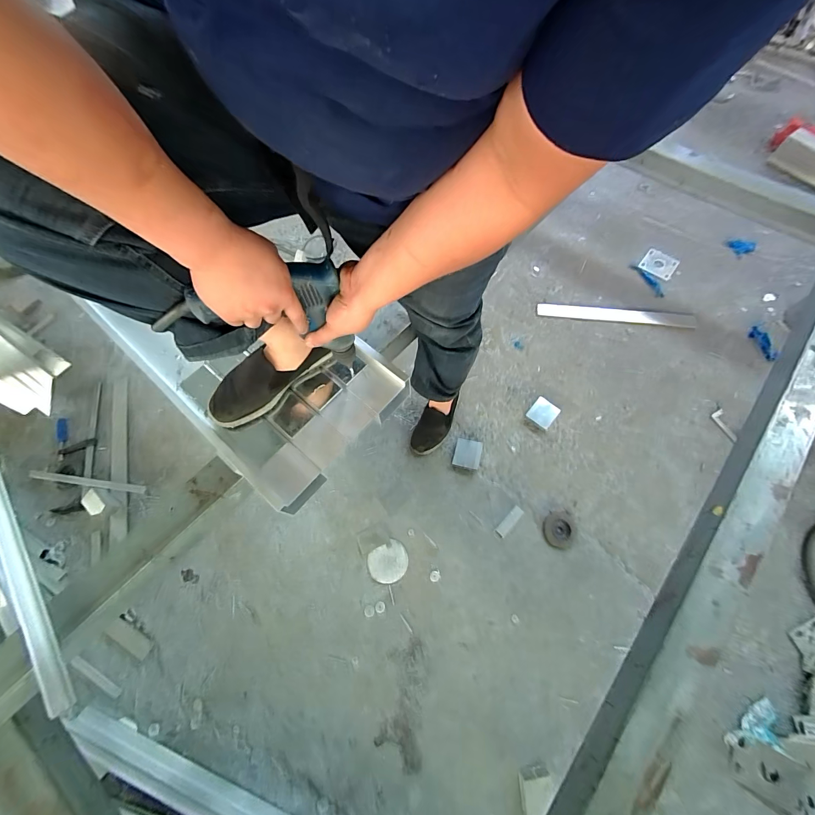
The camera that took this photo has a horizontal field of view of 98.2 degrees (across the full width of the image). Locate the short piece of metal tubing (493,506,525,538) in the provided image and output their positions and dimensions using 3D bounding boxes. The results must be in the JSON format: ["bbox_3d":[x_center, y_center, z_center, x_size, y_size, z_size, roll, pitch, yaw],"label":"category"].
[{"bbox_3d":[0.306,0.347,1.064,0.117,0.017,0.035,-43,73,-14],"label":"short piece of metal tubing"}]

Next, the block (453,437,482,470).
[{"bbox_3d":[0.193,0.148,1.142,0.081,0.014,0.092,14,70,7],"label":"block"}]

